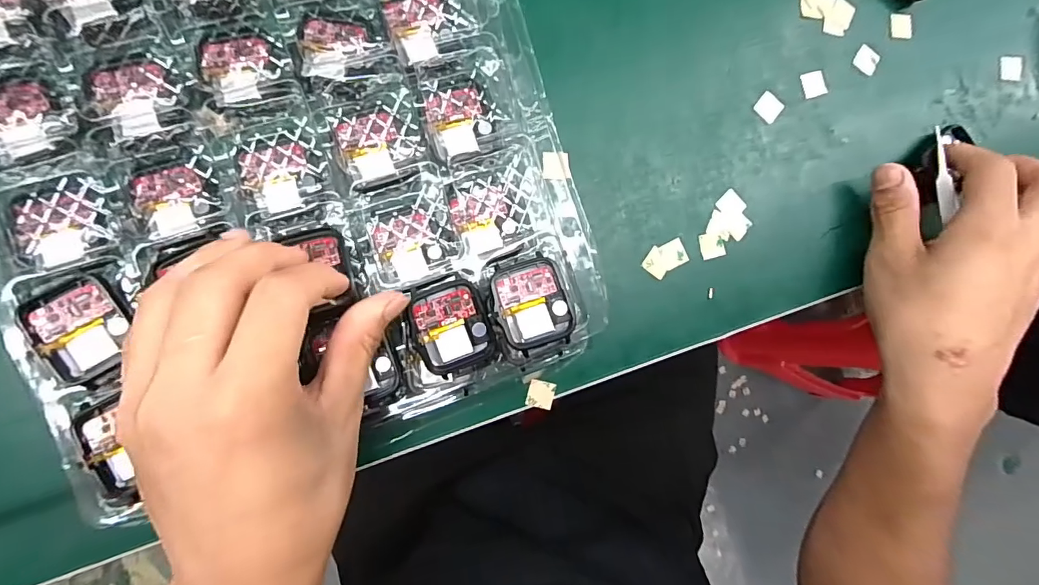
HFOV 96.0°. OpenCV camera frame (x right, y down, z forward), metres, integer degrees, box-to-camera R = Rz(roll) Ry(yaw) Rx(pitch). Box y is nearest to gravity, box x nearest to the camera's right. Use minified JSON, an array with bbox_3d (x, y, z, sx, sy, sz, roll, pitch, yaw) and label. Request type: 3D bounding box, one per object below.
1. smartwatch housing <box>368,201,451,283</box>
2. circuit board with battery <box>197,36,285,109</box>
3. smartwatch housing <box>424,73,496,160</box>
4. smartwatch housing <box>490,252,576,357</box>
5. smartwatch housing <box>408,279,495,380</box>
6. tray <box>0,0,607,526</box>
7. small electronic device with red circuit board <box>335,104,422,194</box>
[{"bbox_3d":[-0.057,-0.027,0.244,0.037,0.009,0.037,-12,91,-9],"label":"smartwatch housing"},{"bbox_3d":[-0.137,-0.109,0.230,0.034,0.004,0.034,-15,91,-9],"label":"circuit board with battery"},{"bbox_3d":[-0.031,-0.094,0.247,0.033,0.009,0.039,-19,92,-8],"label":"smartwatch housing"},{"bbox_3d":[0.007,0.006,0.240,0.037,0.007,0.045,-19,92,-8],"label":"smartwatch housing"},{"bbox_3d":[-0.034,0.017,0.234,0.038,0.006,0.045,-14,91,-9],"label":"smartwatch housing"},{"bbox_3d":[-0.114,-0.059,0.237,0.262,0.033,0.266,-20,92,-8],"label":"tray"},{"bbox_3d":[-0.073,-0.075,0.242,0.037,0.007,0.038,-20,92,-8],"label":"small electronic device with red circuit board"}]

